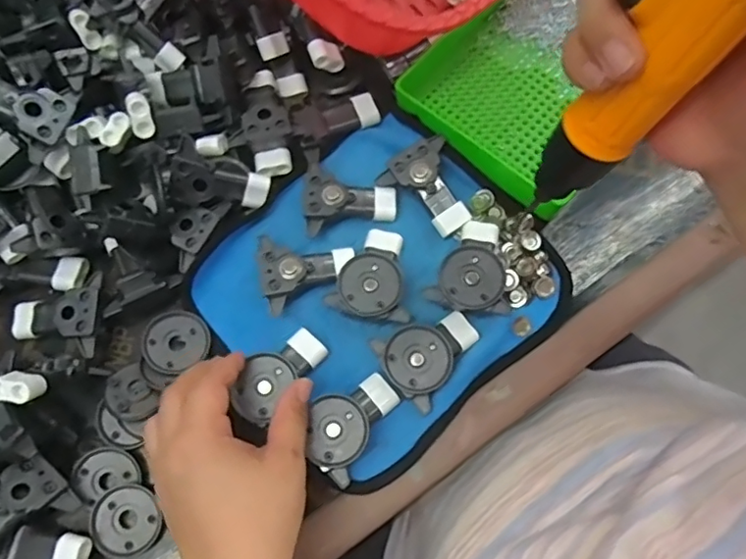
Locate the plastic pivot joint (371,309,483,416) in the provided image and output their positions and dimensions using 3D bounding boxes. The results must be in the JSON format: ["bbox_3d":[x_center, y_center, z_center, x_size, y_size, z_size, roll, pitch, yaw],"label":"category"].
[{"bbox_3d":[0.039,0.047,0.354,0.064,0.013,0.050,-34,76,-9],"label":"plastic pivot joint"}]

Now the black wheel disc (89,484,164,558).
[{"bbox_3d":[-0.153,0.149,0.341,0.037,0.006,0.041,-24,75,-6],"label":"black wheel disc"}]

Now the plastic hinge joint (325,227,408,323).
[{"bbox_3d":[0.007,0.000,0.374,0.050,0.024,0.068,26,75,8],"label":"plastic hinge joint"}]

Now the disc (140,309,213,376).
[{"bbox_3d":[-0.134,0.041,0.374,0.041,0.012,0.041,0,73,1],"label":"disc"}]

